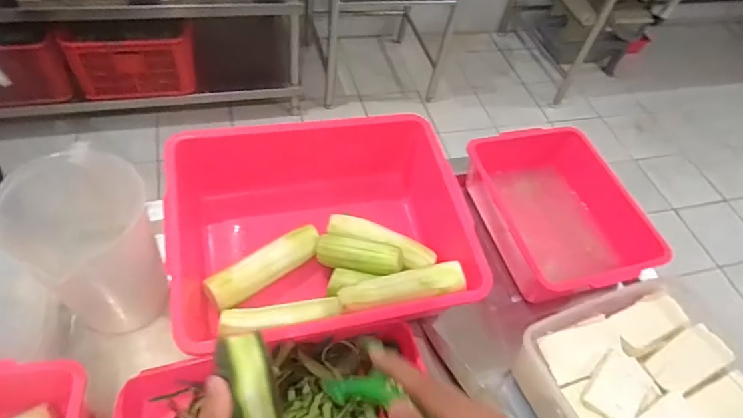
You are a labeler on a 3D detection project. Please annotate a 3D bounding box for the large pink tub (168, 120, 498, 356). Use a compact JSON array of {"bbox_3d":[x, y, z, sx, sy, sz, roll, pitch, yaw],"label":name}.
[{"bbox_3d":[-0.068,0.027,0.704,0.391,0.181,0.324,-5,54,-13],"label":"large pink tub"}]

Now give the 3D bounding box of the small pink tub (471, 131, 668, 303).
[{"bbox_3d":[0.304,0.000,0.803,0.220,0.099,0.286,-11,55,-17],"label":"small pink tub"}]

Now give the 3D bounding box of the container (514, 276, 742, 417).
[{"bbox_3d":[0.353,0.230,0.607,0.262,0.084,0.250,-14,56,-19],"label":"container"}]

